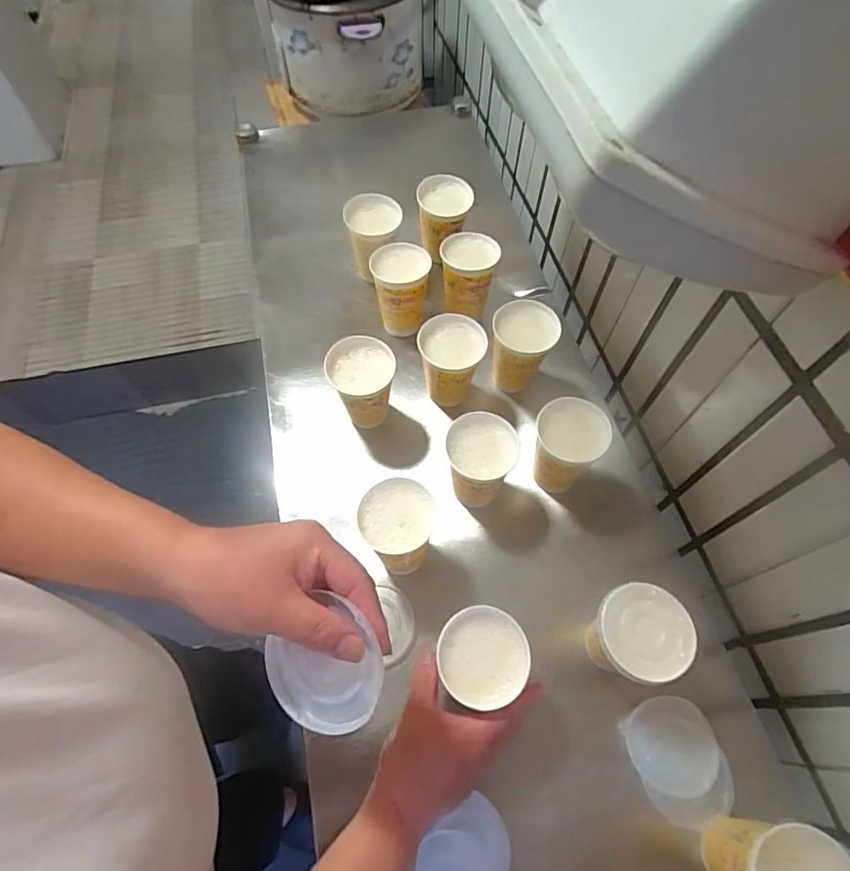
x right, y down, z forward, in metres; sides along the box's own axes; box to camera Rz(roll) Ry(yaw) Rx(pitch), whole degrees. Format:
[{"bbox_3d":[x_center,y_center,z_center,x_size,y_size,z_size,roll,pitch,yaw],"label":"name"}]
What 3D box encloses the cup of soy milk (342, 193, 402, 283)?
[{"bbox_3d":[-0.071,-0.272,0.726,0.077,0.097,0.084,-2,61,-1],"label":"cup of soy milk"}]

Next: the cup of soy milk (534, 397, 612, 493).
[{"bbox_3d":[0.156,0.017,0.577,0.072,0.112,0.074,0,61,0],"label":"cup of soy milk"}]

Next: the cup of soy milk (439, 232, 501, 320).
[{"bbox_3d":[0.058,-0.217,0.689,0.071,0.086,0.077,1,61,1],"label":"cup of soy milk"}]

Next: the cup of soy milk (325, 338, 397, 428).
[{"bbox_3d":[-0.071,-0.054,0.600,0.077,0.101,0.076,-11,62,-6],"label":"cup of soy milk"}]

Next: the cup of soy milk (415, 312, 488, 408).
[{"bbox_3d":[0.031,-0.084,0.620,0.077,0.106,0.073,0,61,0],"label":"cup of soy milk"}]

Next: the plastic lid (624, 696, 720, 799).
[{"bbox_3d":[0.227,0.284,0.468,0.076,0.007,0.075,-3,61,6],"label":"plastic lid"}]

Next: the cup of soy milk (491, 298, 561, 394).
[{"bbox_3d":[0.118,-0.107,0.633,0.076,0.097,0.073,0,61,0],"label":"cup of soy milk"}]

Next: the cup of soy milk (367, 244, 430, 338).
[{"bbox_3d":[-0.031,-0.195,0.683,0.073,0.096,0.075,0,61,0],"label":"cup of soy milk"}]

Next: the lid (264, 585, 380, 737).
[{"bbox_3d":[-0.059,0.140,0.303,0.081,0.006,0.068,-43,75,16],"label":"lid"}]

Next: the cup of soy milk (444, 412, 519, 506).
[{"bbox_3d":[0.058,0.034,0.561,0.070,0.106,0.072,0,61,0],"label":"cup of soy milk"}]

